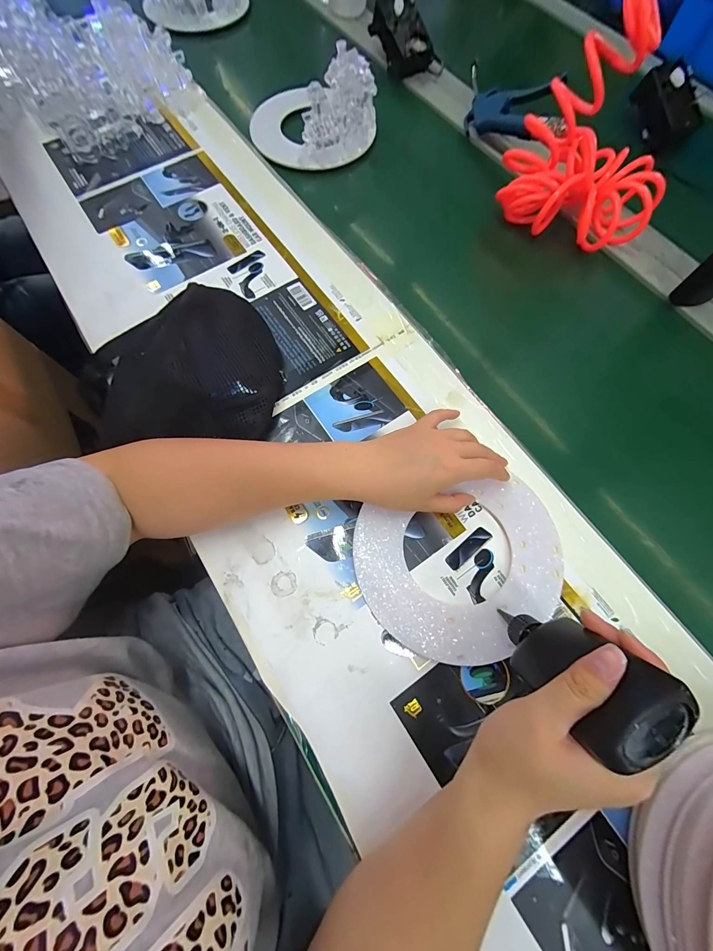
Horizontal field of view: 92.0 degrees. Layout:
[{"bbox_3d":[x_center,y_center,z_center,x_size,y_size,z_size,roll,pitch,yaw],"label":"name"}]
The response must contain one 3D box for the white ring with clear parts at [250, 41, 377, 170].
[{"bbox_3d":[-0.066,-0.550,0.498,0.182,0.112,0.177,0,72,-1],"label":"white ring with clear parts"}]

